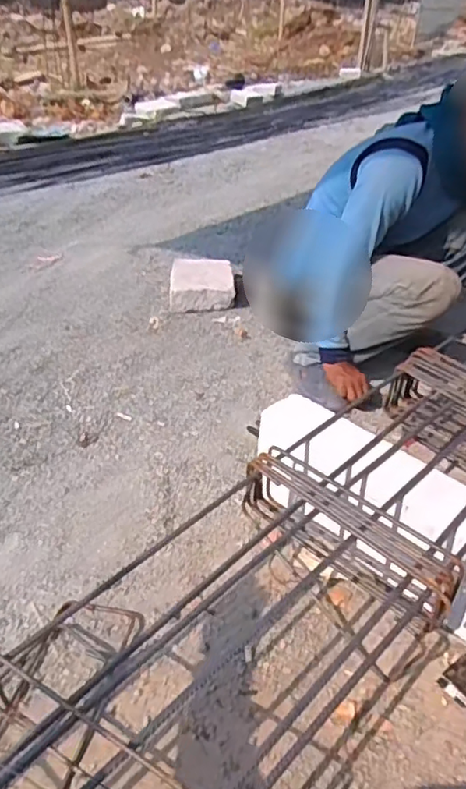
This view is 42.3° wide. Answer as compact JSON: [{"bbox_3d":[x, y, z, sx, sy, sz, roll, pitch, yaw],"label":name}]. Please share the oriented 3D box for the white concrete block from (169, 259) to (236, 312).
[{"bbox_3d":[-0.093,-0.331,1.807,0.190,0.086,0.213,-2,38,-3],"label":"white concrete block"}]

